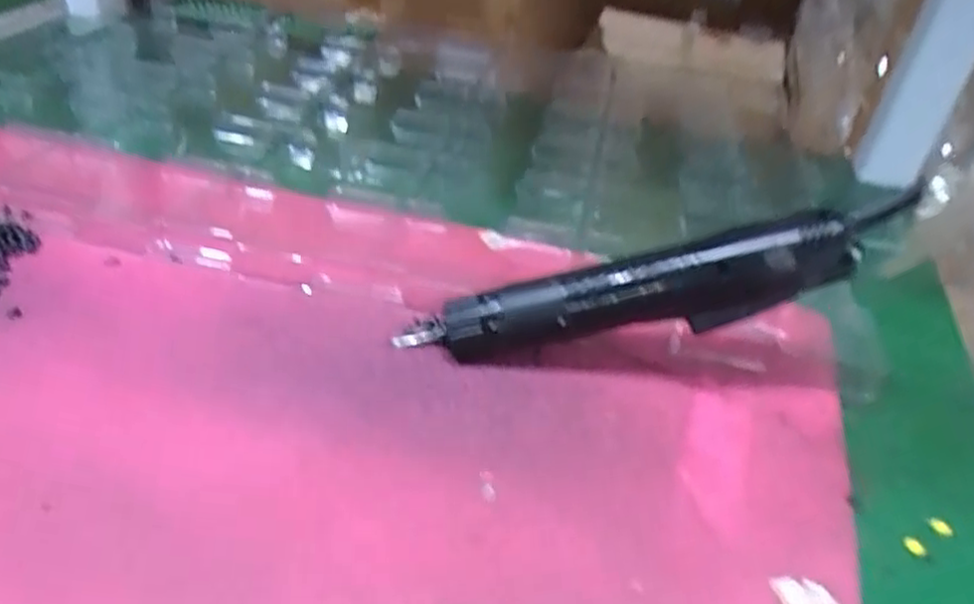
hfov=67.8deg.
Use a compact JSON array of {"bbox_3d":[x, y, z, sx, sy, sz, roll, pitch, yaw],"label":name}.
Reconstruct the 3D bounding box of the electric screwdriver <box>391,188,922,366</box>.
[{"bbox_3d":[0.075,-0.003,0.355,0.242,0.036,0.025,-14,39,14],"label":"electric screwdriver"}]

